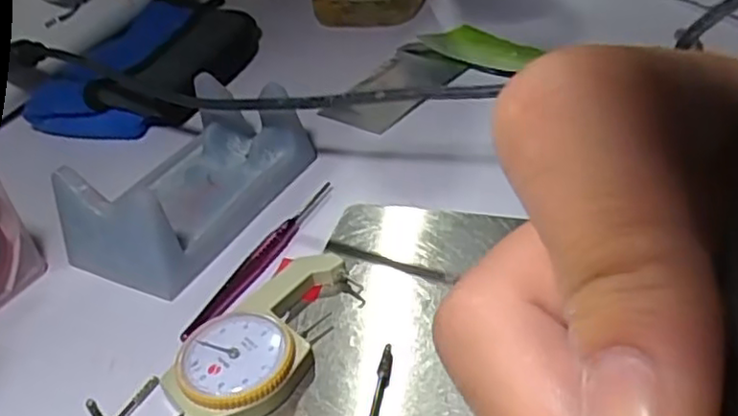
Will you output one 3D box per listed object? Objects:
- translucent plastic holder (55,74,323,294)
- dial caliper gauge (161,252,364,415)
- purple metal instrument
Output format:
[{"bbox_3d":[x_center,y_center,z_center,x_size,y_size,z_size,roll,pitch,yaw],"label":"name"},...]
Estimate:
[{"bbox_3d":[-0.077,-0.018,0.298,0.064,0.037,0.112,13,41,26],"label":"translucent plastic holder"},{"bbox_3d":[-0.036,0.045,0.227,0.040,0.011,0.089,9,40,22],"label":"dial caliper gauge"},{"bbox_3d":[-0.041,0.017,0.271,0.011,0.005,0.096,11,40,24],"label":"purple metal instrument"}]

